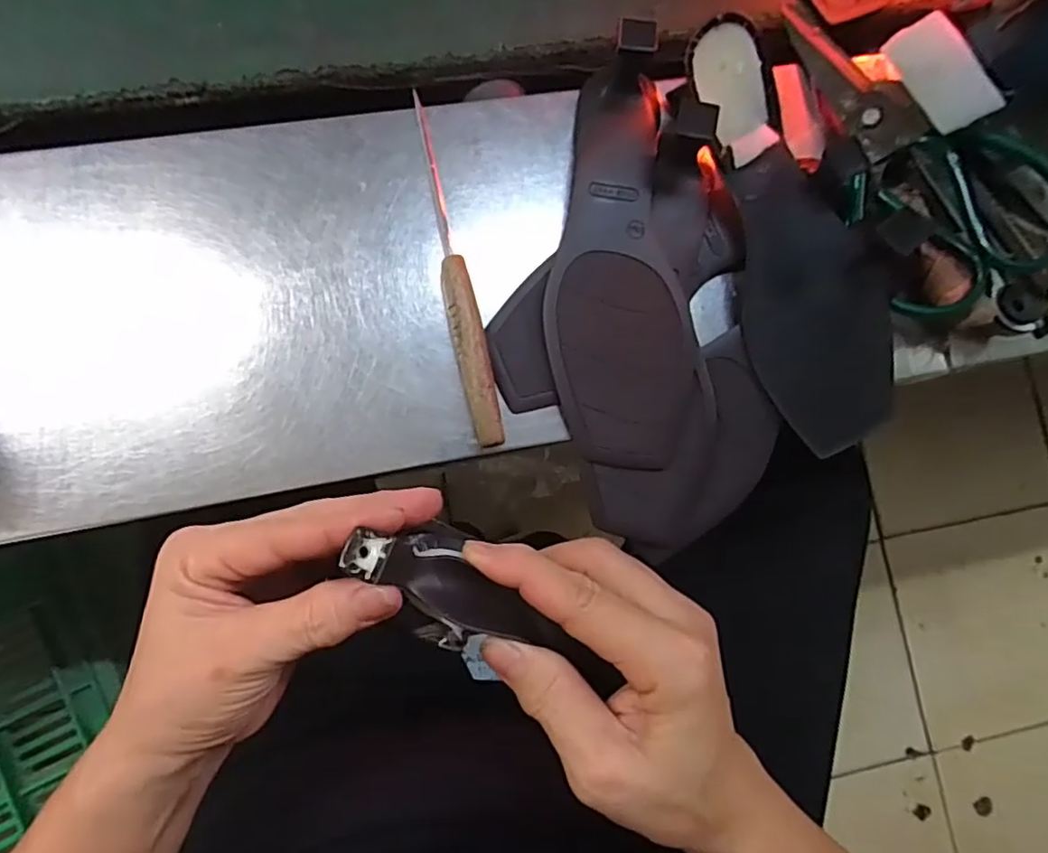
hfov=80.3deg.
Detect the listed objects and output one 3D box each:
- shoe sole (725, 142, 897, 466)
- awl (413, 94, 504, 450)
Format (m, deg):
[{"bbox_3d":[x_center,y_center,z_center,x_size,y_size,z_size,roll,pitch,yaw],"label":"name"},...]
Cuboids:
[{"bbox_3d":[0.161,-0.069,0.338,0.077,0.020,0.158,-9,85,-7],"label":"shoe sole"},{"bbox_3d":[-0.038,-0.085,0.332,0.015,0.016,0.194,-12,85,-7],"label":"awl"}]

